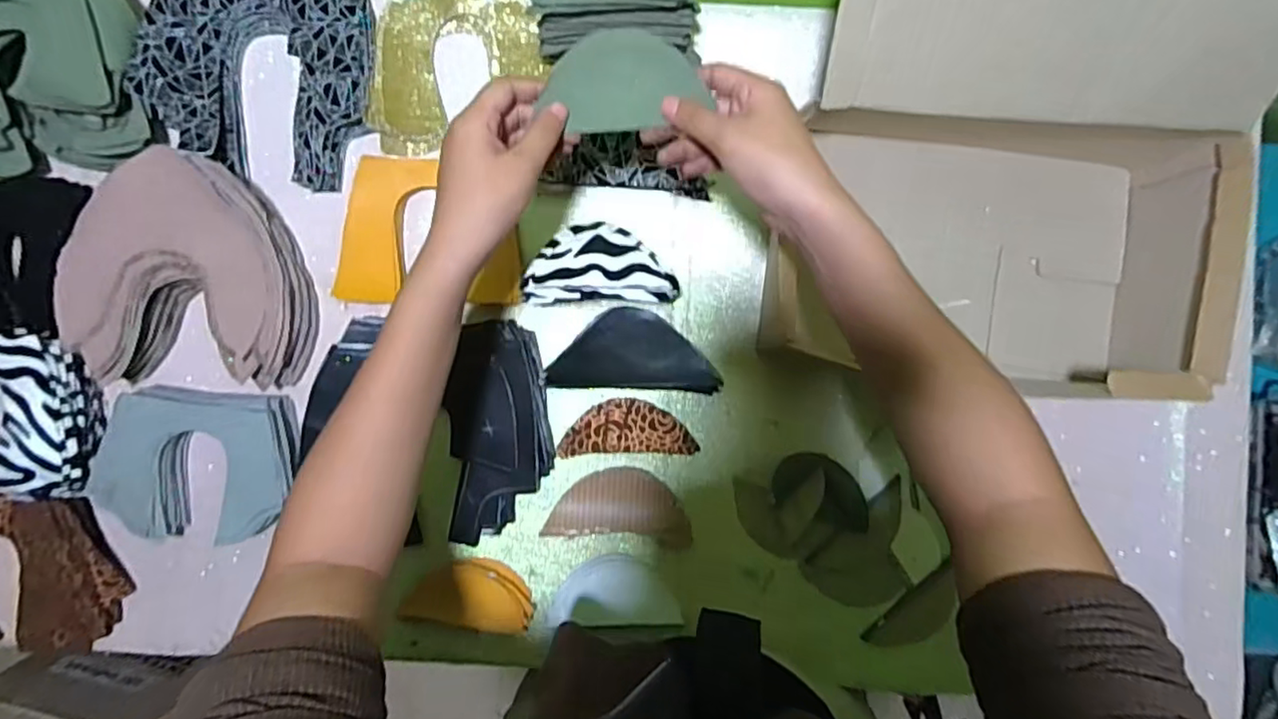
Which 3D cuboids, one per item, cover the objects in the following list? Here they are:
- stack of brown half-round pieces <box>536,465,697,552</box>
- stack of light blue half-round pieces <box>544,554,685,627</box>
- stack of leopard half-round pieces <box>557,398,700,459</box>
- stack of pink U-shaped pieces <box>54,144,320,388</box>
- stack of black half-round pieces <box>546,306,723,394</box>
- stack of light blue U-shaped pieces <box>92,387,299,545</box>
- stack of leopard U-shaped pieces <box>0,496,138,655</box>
[{"bbox_3d":[-0.016,0.128,0.559,0.122,0.023,0.062,6,88,-1],"label":"stack of brown half-round pieces"},{"bbox_3d":[-0.019,0.201,0.550,0.108,0.039,0.054,1,88,-1],"label":"stack of light blue half-round pieces"},{"bbox_3d":[-0.011,0.060,0.560,0.117,0.021,0.048,-2,89,-1],"label":"stack of leopard half-round pieces"},{"bbox_3d":[-0.373,-0.072,0.527,0.178,0.045,0.180,4,88,-1],"label":"stack of pink U-shaped pieces"},{"bbox_3d":[-0.004,-0.008,0.551,0.140,0.035,0.068,3,88,-1],"label":"stack of black half-round pieces"},{"bbox_3d":[-0.372,0.091,0.540,0.159,0.033,0.124,4,88,-1],"label":"stack of light blue U-shaped pieces"},{"bbox_3d":[-0.544,0.185,0.538,0.178,0.040,0.135,-1,89,-1],"label":"stack of leopard U-shaped pieces"}]

